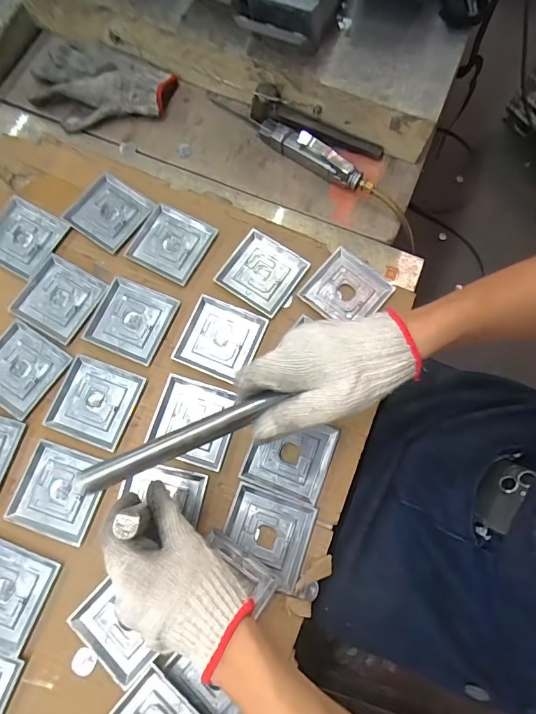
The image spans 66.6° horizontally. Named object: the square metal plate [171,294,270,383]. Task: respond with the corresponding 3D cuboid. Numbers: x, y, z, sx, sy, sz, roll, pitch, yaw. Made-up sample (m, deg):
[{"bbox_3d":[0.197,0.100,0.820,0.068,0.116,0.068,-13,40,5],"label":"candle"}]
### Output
[{"bbox_3d":[-0.058,-0.022,0.501,0.092,0.005,0.090,22,75,5],"label":"square metal plate"}]

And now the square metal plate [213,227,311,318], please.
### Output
[{"bbox_3d":[-0.008,-0.109,0.523,0.091,0.010,0.088,35,77,8],"label":"square metal plate"}]

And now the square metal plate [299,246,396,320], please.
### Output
[{"bbox_3d":[0.100,-0.085,0.520,0.089,0.011,0.091,40,78,9],"label":"square metal plate"}]

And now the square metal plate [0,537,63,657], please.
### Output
[{"bbox_3d":[-0.279,0.247,0.426,0.089,0.004,0.092,21,75,5],"label":"square metal plate"}]

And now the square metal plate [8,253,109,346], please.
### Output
[{"bbox_3d":[-0.263,-0.075,0.513,0.092,0.005,0.091,29,76,7],"label":"square metal plate"}]

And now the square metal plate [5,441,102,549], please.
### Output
[{"bbox_3d":[-0.232,0.148,0.453,0.090,0.004,0.090,18,75,4],"label":"square metal plate"}]

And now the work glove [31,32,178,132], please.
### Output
[{"bbox_3d":[-0.252,-0.390,0.587,0.212,0.025,0.143,23,75,5],"label":"work glove"}]

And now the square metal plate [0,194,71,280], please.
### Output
[{"bbox_3d":[-0.321,-0.158,0.533,0.094,0.005,0.092,27,76,6],"label":"square metal plate"}]

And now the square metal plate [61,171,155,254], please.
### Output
[{"bbox_3d":[-0.214,-0.196,0.547,0.094,0.005,0.091,34,77,8],"label":"square metal plate"}]

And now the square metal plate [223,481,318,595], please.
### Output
[{"bbox_3d":[-0.002,0.191,0.440,0.089,0.006,0.085,19,75,4],"label":"square metal plate"}]

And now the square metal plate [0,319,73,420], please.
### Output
[{"bbox_3d":[-0.299,0.012,0.488,0.091,0.004,0.090,33,77,8],"label":"square metal plate"}]

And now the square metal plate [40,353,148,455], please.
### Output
[{"bbox_3d":[-0.203,0.052,0.479,0.090,0.004,0.090,20,75,4],"label":"square metal plate"}]

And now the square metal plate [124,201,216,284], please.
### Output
[{"bbox_3d":[-0.127,-0.149,0.532,0.095,0.007,0.089,28,76,7],"label":"square metal plate"}]

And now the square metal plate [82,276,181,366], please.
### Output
[{"bbox_3d":[-0.170,-0.047,0.506,0.091,0.004,0.092,23,75,5],"label":"square metal plate"}]

